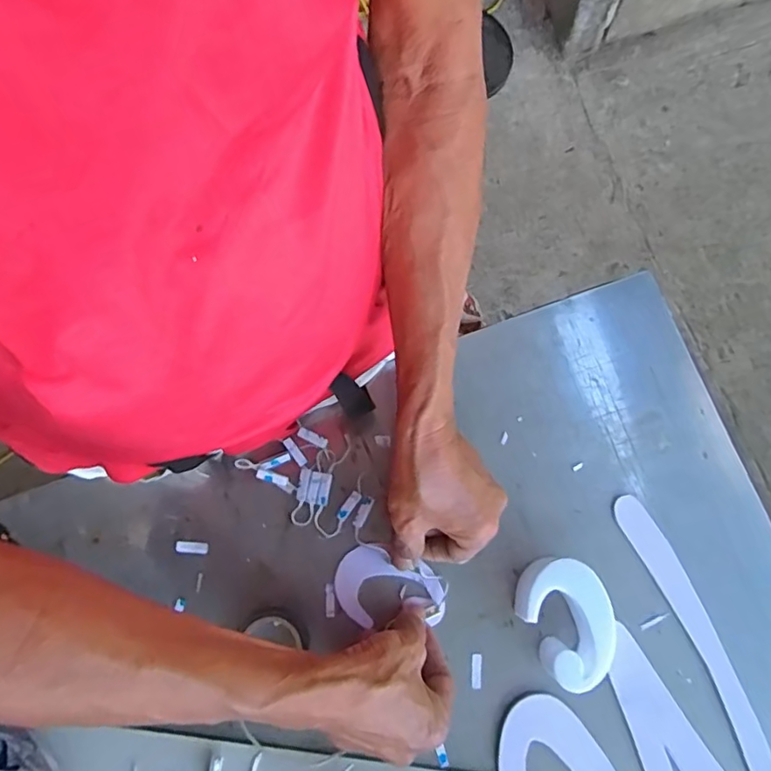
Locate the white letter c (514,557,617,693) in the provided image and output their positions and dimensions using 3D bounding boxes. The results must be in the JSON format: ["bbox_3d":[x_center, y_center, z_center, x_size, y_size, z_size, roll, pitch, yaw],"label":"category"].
[{"bbox_3d":[0.139,0.181,0.453,0.064,0.046,0.089,-29,80,-7],"label":"white letter c"}]

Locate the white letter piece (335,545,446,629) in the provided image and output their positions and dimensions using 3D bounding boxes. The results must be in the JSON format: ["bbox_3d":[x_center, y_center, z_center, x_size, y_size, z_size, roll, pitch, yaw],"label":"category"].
[{"bbox_3d":[0.003,0.167,0.469,0.089,0.009,0.060,20,78,3],"label":"white letter piece"}]

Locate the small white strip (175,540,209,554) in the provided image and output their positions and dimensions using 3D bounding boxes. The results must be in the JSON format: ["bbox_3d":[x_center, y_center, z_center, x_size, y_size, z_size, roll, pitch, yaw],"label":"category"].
[{"bbox_3d":[-0.159,0.132,0.476,0.026,0.004,0.010,3,78,-1],"label":"small white strip"}]

